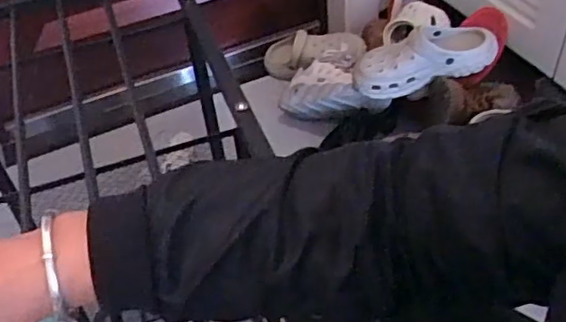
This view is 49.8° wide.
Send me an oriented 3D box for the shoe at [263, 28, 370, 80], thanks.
[{"bbox_3d":[0.065,-0.245,1.402,0.286,0.083,0.127,5,40,47],"label":"shoe"}]

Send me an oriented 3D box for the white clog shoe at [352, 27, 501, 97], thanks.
[{"bbox_3d":[0.266,-0.198,1.154,0.267,0.086,0.094,-9,45,-3],"label":"white clog shoe"}]

